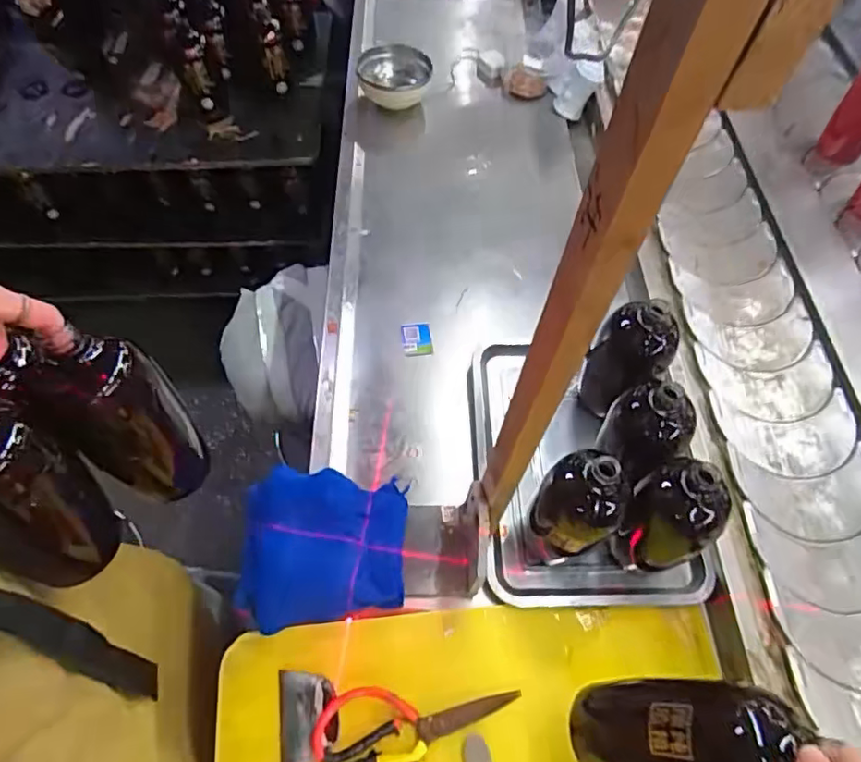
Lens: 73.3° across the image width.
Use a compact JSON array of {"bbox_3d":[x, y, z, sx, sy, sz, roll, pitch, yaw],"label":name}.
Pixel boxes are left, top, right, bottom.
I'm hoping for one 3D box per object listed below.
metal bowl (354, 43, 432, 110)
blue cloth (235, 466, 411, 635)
[{"bbox_3d":[-0.062,-0.552,1.072,0.135,0.050,0.163,-9,58,-5],"label":"metal bowl"},{"bbox_3d":[-0.118,0.183,0.638,0.176,0.046,0.171,2,58,1],"label":"blue cloth"}]

